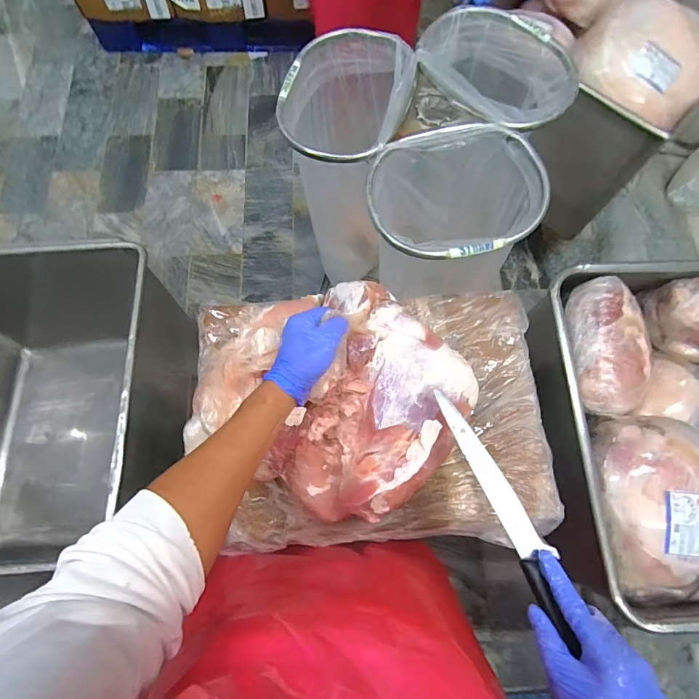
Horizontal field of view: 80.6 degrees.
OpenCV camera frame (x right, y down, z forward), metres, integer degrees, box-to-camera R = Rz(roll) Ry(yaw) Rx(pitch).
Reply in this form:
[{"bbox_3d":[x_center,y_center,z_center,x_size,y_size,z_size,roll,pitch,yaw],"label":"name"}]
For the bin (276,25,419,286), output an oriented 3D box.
[{"bbox_3d":[-0.004,-0.449,1.202,0.271,0.678,0.350,11,73,4],"label":"bin"}]

